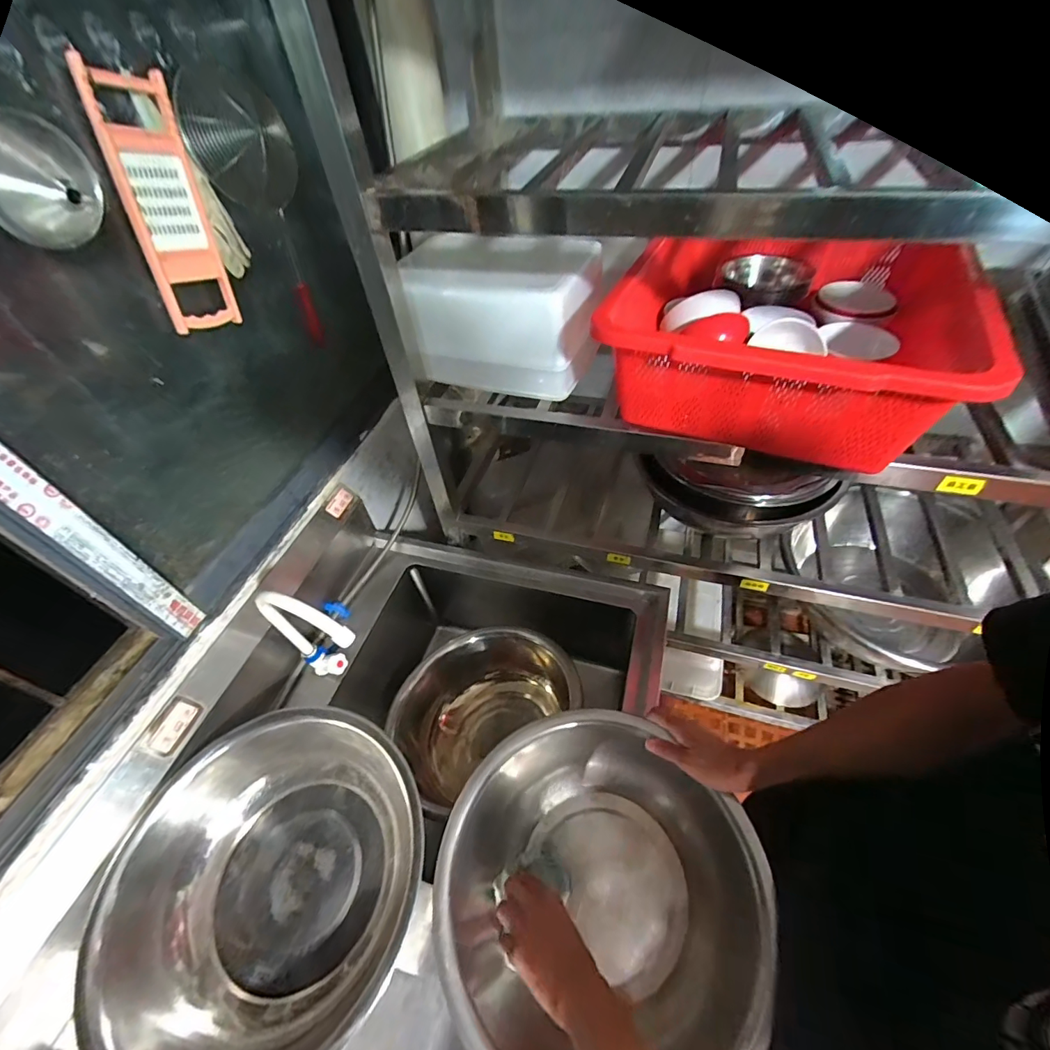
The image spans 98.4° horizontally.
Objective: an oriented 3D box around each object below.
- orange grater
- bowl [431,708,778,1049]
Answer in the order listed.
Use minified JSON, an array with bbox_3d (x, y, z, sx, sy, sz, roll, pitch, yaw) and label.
[{"bbox_3d":[-0.458,-0.403,0.586,0.023,0.268,0.097,14,36,21],"label":"orange grater"},{"bbox_3d":[0.081,0.443,0.566,0.360,0.138,0.373,-3,49,3],"label":"bowl"}]

